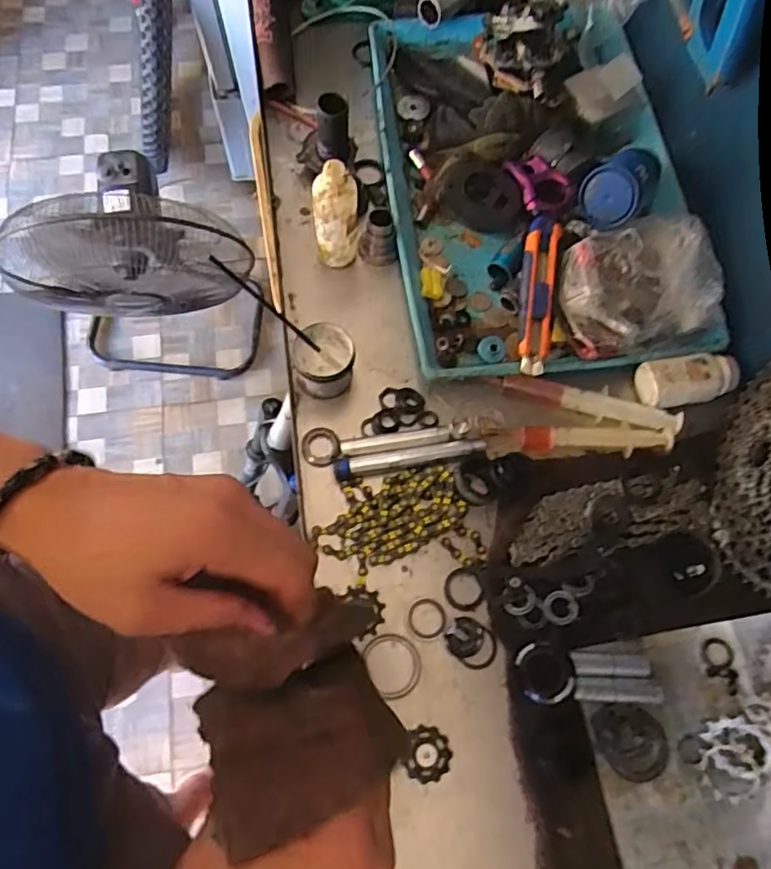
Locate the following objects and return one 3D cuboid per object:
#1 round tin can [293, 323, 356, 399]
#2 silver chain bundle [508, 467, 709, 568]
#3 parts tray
[{"bbox_3d":[-0.055,-0.064,0.548,0.053,0.044,0.056,0,71,-1],"label":"round tin can"},{"bbox_3d":[0.192,0.071,0.529,0.175,0.008,0.059,-14,72,-6],"label":"silver chain bundle"},{"bbox_3d":[0.146,-0.281,0.615,0.284,0.059,0.459,-7,72,-3],"label":"parts tray"}]

